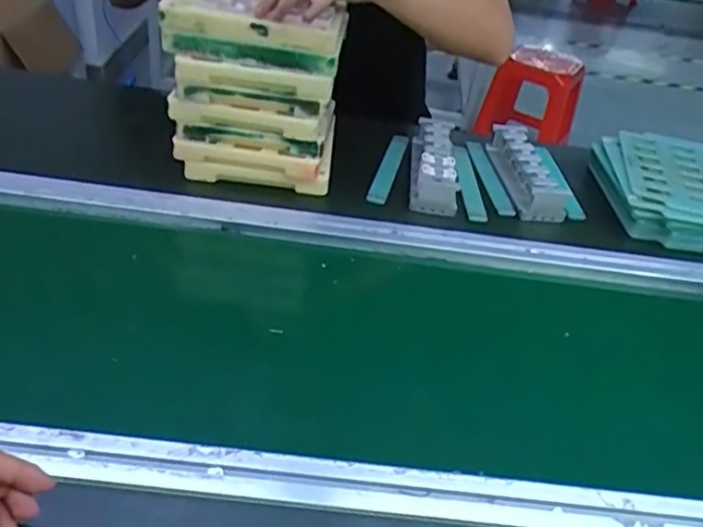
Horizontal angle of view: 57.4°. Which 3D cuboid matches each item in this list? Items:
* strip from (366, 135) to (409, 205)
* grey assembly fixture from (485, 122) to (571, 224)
[{"bbox_3d":[0.051,-0.133,0.888,0.027,0.013,0.189,14,37,6],"label":"strip"},{"bbox_3d":[0.238,-0.130,0.889,0.057,0.044,0.196,2,38,-10],"label":"grey assembly fixture"}]

